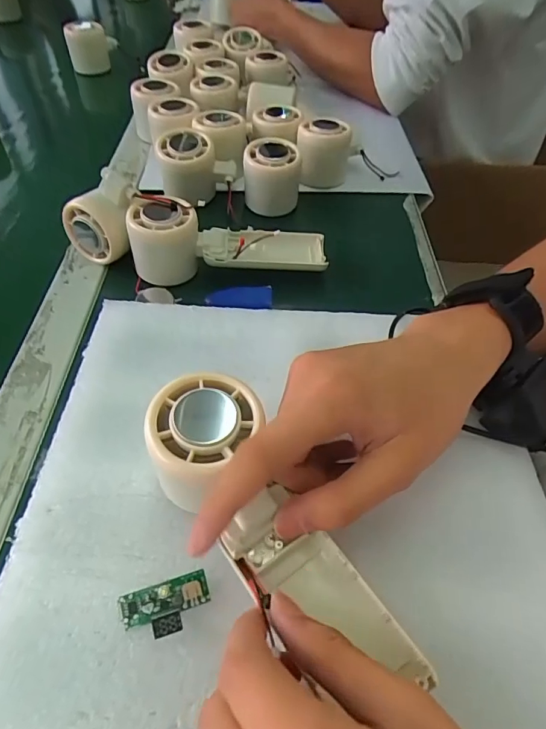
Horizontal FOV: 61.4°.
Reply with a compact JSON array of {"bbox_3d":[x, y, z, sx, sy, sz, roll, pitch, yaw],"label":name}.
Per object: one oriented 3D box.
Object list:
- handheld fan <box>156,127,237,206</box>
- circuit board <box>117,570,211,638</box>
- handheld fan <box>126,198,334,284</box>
[{"bbox_3d":[-0.076,-0.196,0.461,0.076,0.051,0.051,-5,49,-11],"label":"handheld fan"},{"bbox_3d":[-0.047,0.107,0.203,0.038,0.007,0.019,-13,51,-13],"label":"circuit board"},{"bbox_3d":[-0.037,-0.100,0.395,0.165,0.059,0.056,-1,48,-14],"label":"handheld fan"}]

